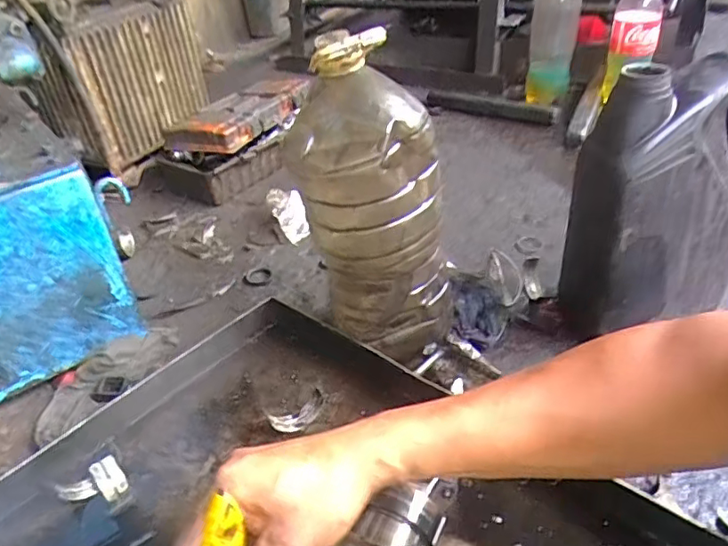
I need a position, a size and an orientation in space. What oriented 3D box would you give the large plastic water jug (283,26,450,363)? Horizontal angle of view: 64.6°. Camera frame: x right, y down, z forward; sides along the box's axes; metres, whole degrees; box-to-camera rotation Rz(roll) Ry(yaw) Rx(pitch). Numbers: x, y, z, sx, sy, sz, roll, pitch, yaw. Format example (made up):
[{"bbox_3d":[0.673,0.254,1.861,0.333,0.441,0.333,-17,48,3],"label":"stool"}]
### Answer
[{"bbox_3d":[0.016,-0.079,0.670,0.147,0.357,0.141,16,42,30],"label":"large plastic water jug"}]

